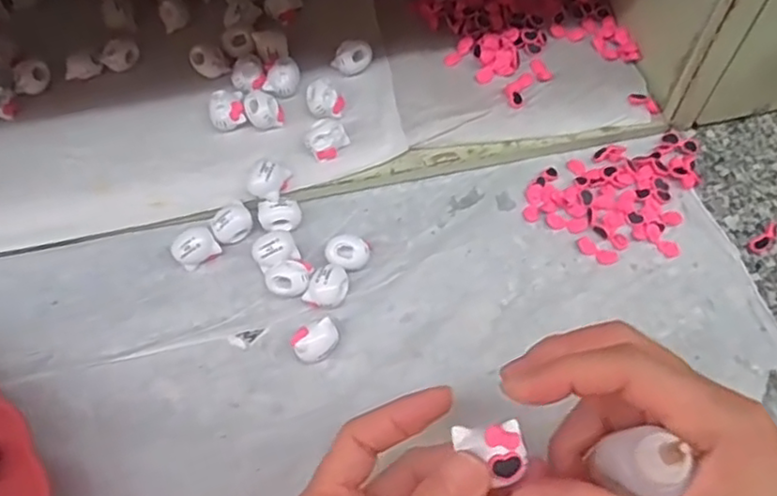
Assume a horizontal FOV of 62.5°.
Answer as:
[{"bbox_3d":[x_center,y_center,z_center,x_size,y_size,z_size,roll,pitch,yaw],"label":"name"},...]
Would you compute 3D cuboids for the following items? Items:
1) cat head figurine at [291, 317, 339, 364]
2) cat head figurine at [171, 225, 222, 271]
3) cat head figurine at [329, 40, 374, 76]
[{"bbox_3d":[-0.040,0.053,0.357,0.025,0.019,0.018,-27,65,-12],"label":"cat head figurine"},{"bbox_3d":[-0.118,0.000,0.390,0.025,0.020,0.021,-28,65,-12],"label":"cat head figurine"},{"bbox_3d":[-0.024,-0.130,0.433,0.021,0.017,0.024,31,68,17],"label":"cat head figurine"}]

